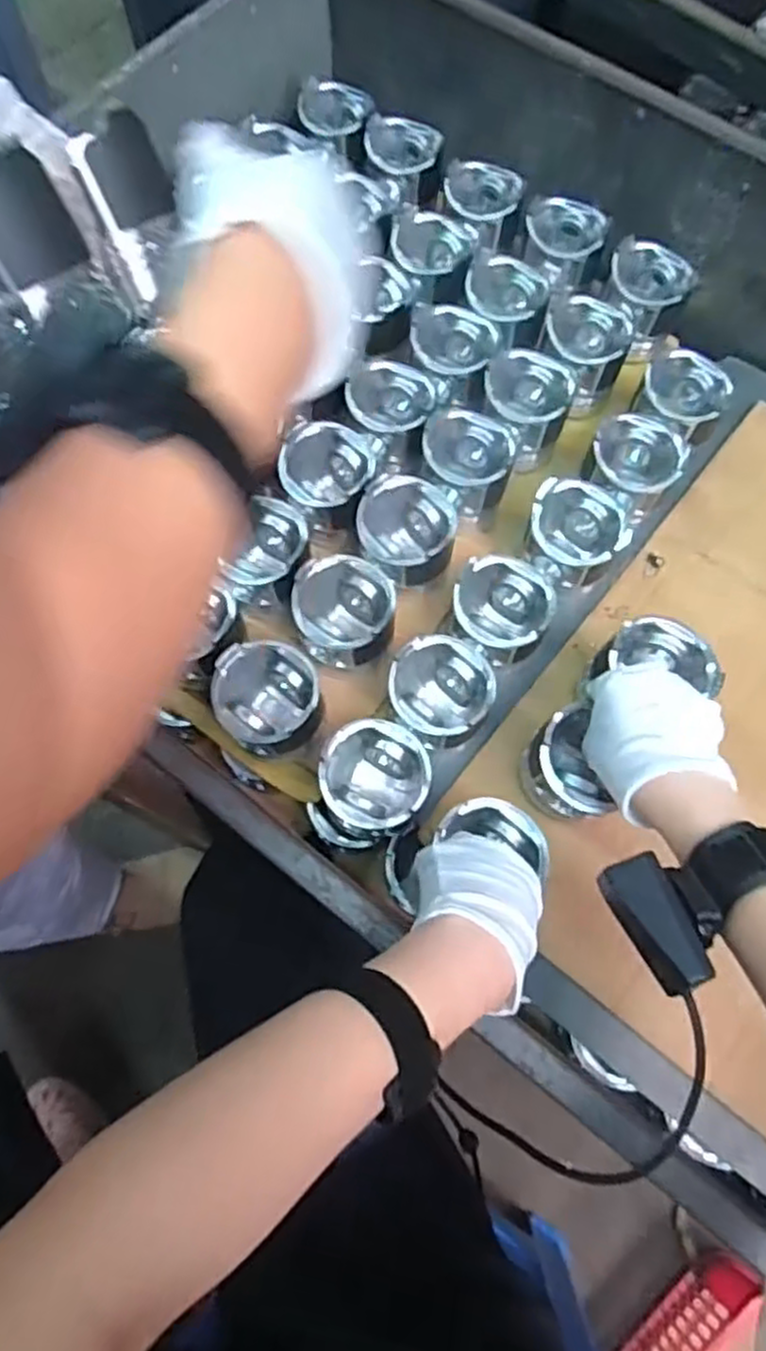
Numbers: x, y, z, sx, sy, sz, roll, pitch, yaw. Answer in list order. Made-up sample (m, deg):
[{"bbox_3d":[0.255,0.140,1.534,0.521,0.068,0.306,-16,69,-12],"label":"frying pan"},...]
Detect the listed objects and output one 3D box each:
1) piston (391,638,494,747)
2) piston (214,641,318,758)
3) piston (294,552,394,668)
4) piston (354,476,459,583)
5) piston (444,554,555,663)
[{"bbox_3d":[0.047,0.016,0.624,0.081,0.062,0.086,0,68,-1],"label":"piston"},{"bbox_3d":[-0.093,0.022,0.617,0.083,0.067,0.084,-37,73,-15],"label":"piston"},{"bbox_3d":[-0.033,-0.054,0.644,0.081,0.073,0.081,0,68,-1],"label":"piston"},{"bbox_3d":[0.021,-0.120,0.664,0.082,0.075,0.075,0,68,-1],"label":"piston"},{"bbox_3d":[0.101,-0.054,0.647,0.080,0.057,0.077,0,68,-1],"label":"piston"}]

